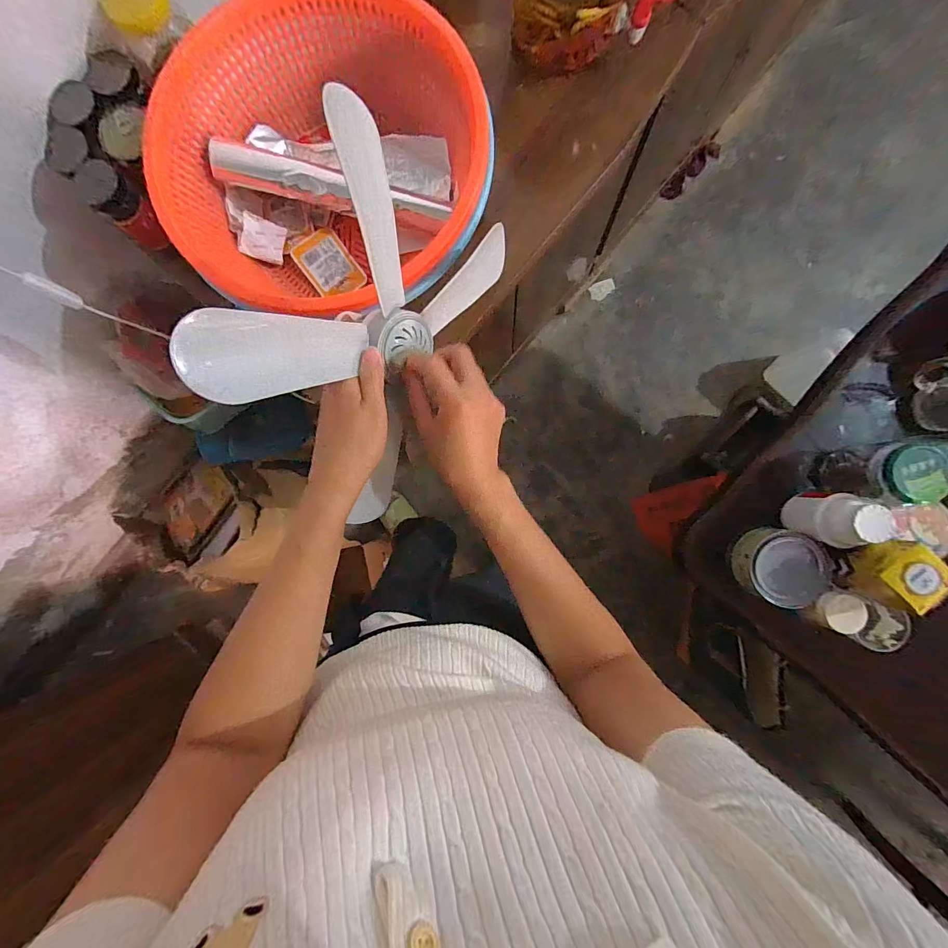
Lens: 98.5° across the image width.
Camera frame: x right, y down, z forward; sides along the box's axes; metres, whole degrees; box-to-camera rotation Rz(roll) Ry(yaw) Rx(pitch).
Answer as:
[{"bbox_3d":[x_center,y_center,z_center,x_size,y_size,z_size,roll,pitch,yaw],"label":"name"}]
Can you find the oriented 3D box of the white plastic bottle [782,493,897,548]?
[{"bbox_3d":[0.467,0.060,0.532,0.065,0.115,0.063,0,88,3],"label":"white plastic bottle"}]

